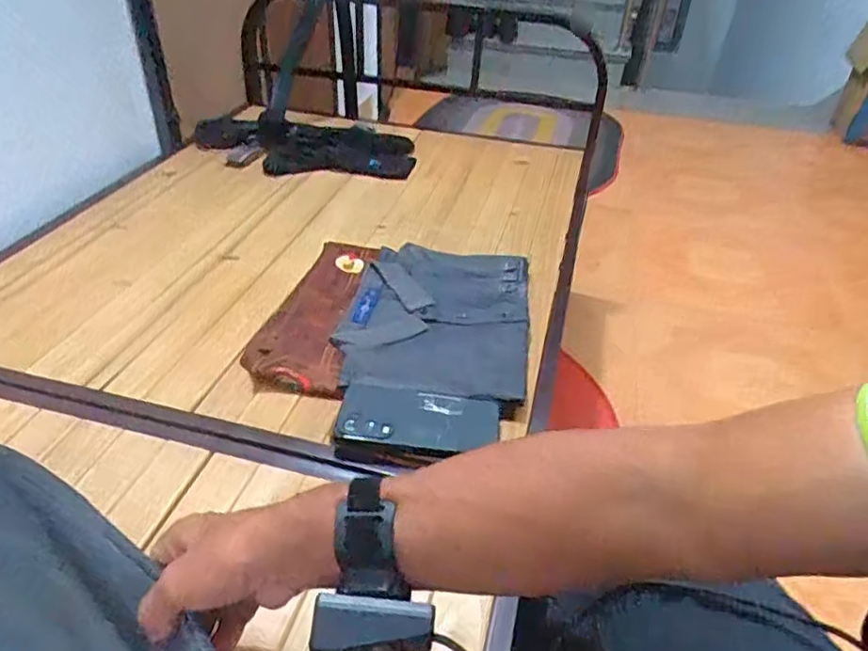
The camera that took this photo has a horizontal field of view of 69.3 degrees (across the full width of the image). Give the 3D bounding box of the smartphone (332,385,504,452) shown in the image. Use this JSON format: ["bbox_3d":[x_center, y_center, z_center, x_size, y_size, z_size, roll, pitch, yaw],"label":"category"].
[{"bbox_3d":[-0.015,0.093,0.640,0.159,0.011,0.071,6,37,5],"label":"smartphone"}]

